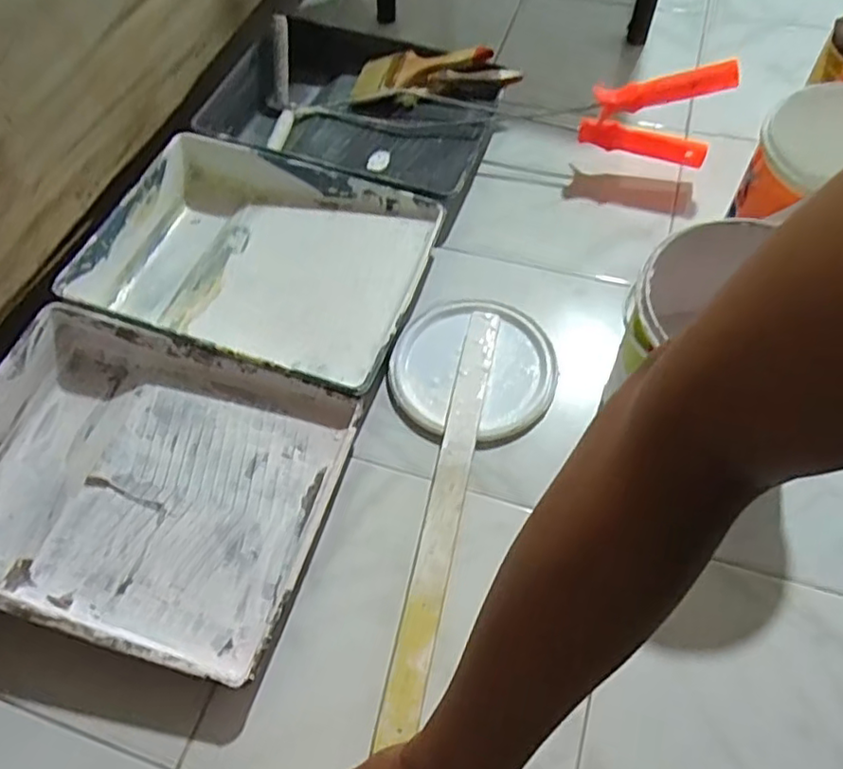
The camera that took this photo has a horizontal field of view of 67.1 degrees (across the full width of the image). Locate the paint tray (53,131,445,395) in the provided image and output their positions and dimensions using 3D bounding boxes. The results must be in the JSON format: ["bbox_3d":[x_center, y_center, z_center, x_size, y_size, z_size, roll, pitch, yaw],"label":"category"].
[{"bbox_3d":[-0.183,-0.143,0.719,0.355,0.070,0.270,15,60,12],"label":"paint tray"}]

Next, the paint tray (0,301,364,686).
[{"bbox_3d":[-0.262,0.087,0.595,0.355,0.065,0.277,14,60,12],"label":"paint tray"}]

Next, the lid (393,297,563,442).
[{"bbox_3d":[0.056,-0.019,0.678,0.168,0.023,0.162,-2,58,2],"label":"lid"}]

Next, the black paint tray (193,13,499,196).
[{"bbox_3d":[-0.090,-0.369,0.854,0.373,0.070,0.277,17,60,14],"label":"black paint tray"}]

